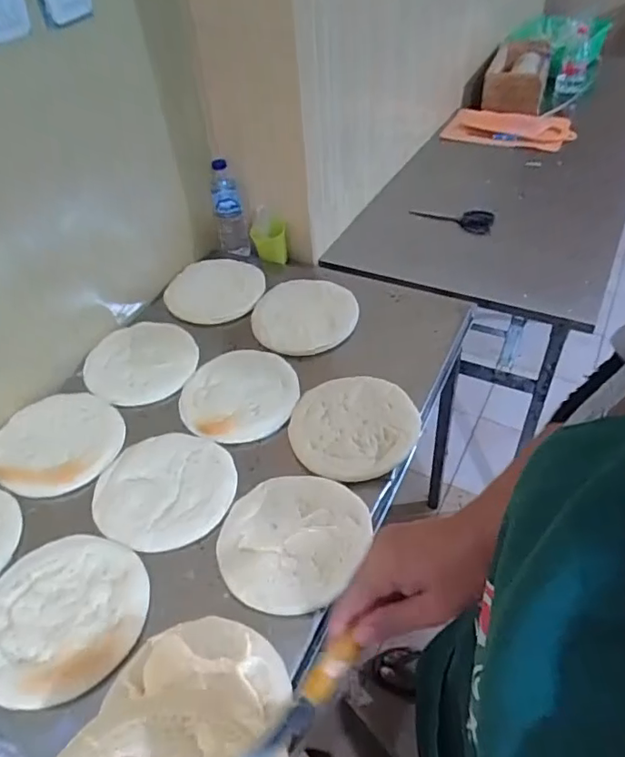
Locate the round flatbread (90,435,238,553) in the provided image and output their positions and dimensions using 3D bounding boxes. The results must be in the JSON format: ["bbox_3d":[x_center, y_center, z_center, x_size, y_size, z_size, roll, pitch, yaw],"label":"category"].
[{"bbox_3d":[-0.214,0.153,0.781,0.193,0.013,0.194,-2,45,2],"label":"round flatbread"}]

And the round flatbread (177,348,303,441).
[{"bbox_3d":[-0.124,0.027,0.909,0.193,0.016,0.185,-2,45,2],"label":"round flatbread"}]

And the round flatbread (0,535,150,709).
[{"bbox_3d":[-0.298,0.279,0.645,0.186,0.011,0.196,1,40,-1],"label":"round flatbread"}]

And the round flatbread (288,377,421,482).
[{"bbox_3d":[0.063,0.068,0.841,0.196,0.019,0.191,-4,49,4],"label":"round flatbread"}]

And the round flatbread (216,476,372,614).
[{"bbox_3d":[-0.027,0.207,0.711,0.182,0.013,0.198,-4,40,4],"label":"round flatbread"}]

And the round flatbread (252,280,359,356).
[{"bbox_3d":[-0.015,-0.127,1.035,0.198,0.022,0.199,-1,49,1],"label":"round flatbread"}]

